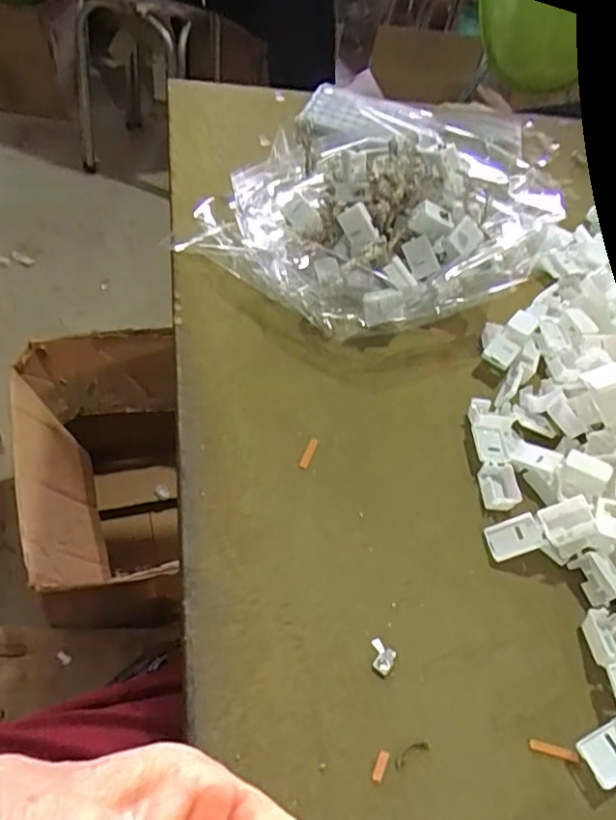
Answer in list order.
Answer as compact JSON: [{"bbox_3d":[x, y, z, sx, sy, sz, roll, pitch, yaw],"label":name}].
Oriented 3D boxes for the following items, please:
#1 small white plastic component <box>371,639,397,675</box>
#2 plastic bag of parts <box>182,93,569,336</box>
[{"bbox_3d":[0.034,0.114,0.281,0.013,0.004,0.014,6,50,-7],"label":"small white plastic component"},{"bbox_3d":[0.057,-0.150,0.451,0.224,0.095,0.201,29,50,13],"label":"plastic bag of parts"}]

